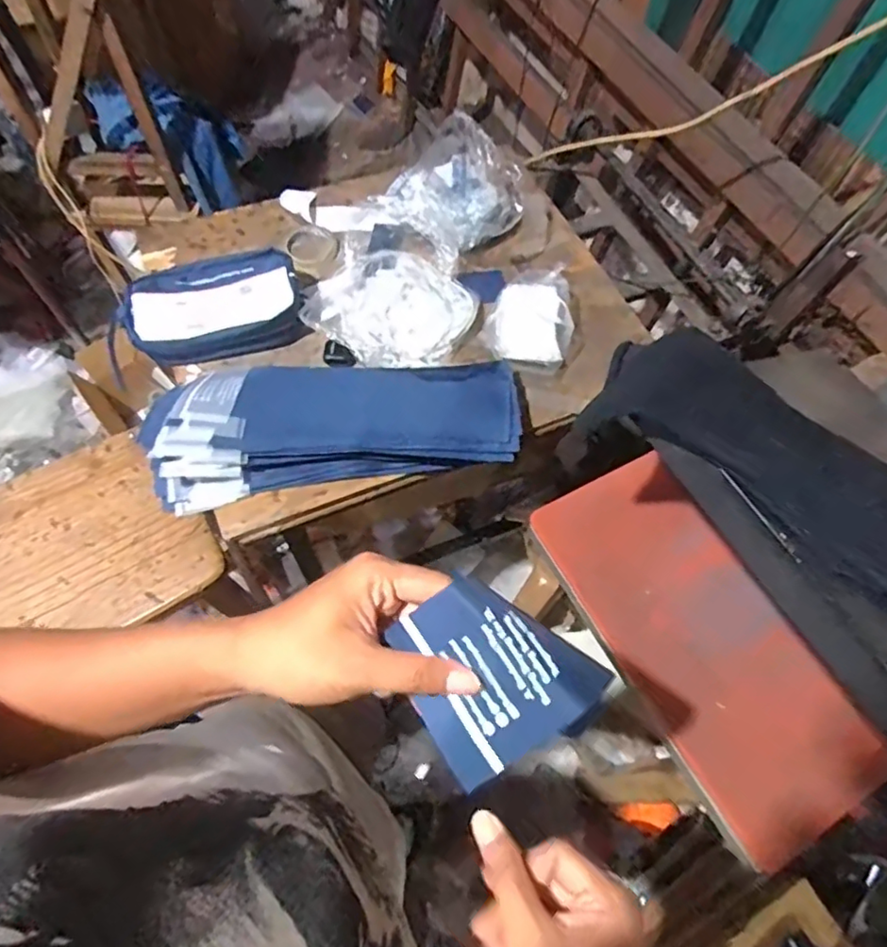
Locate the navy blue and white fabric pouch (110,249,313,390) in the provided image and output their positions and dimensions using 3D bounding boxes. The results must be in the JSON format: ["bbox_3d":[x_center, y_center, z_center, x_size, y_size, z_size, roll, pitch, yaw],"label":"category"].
[{"bbox_3d":[-0.346,-0.253,0.879,0.258,0.052,0.180,-14,65,-10],"label":"navy blue and white fabric pouch"}]

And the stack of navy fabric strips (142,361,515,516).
[{"bbox_3d":[-0.145,-0.072,0.800,0.488,0.064,0.192,-8,64,-7],"label":"stack of navy fabric strips"}]

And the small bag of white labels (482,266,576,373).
[{"bbox_3d":[0.140,-0.255,0.916,0.123,0.034,0.213,11,63,3],"label":"small bag of white labels"}]

